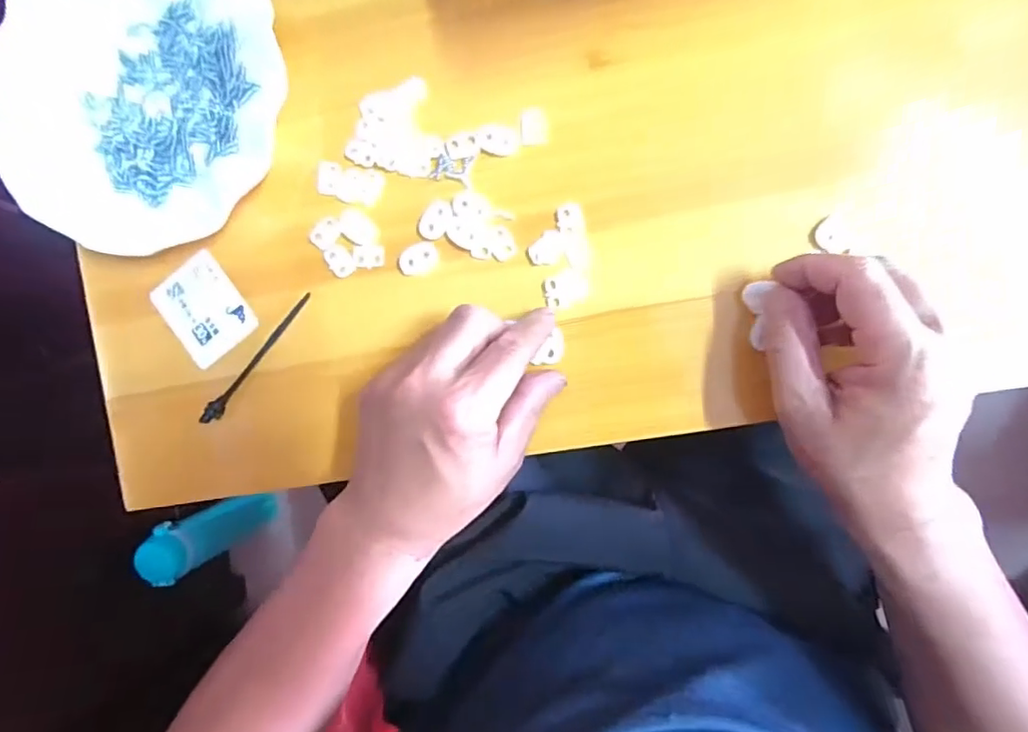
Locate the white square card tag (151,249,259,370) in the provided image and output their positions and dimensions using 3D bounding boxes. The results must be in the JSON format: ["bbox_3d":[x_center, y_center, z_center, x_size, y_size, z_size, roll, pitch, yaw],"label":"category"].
[{"bbox_3d":[-0.197,-0.035,0.360,0.050,0.004,0.060,-36,89,6],"label":"white square card tag"}]

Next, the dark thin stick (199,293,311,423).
[{"bbox_3d":[-0.160,-0.005,0.349,0.010,0.010,0.102,39,96,4],"label":"dark thin stick"}]

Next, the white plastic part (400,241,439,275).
[{"bbox_3d":[-0.056,-0.063,0.333,0.023,0.004,0.017,-22,90,7],"label":"white plastic part"}]

